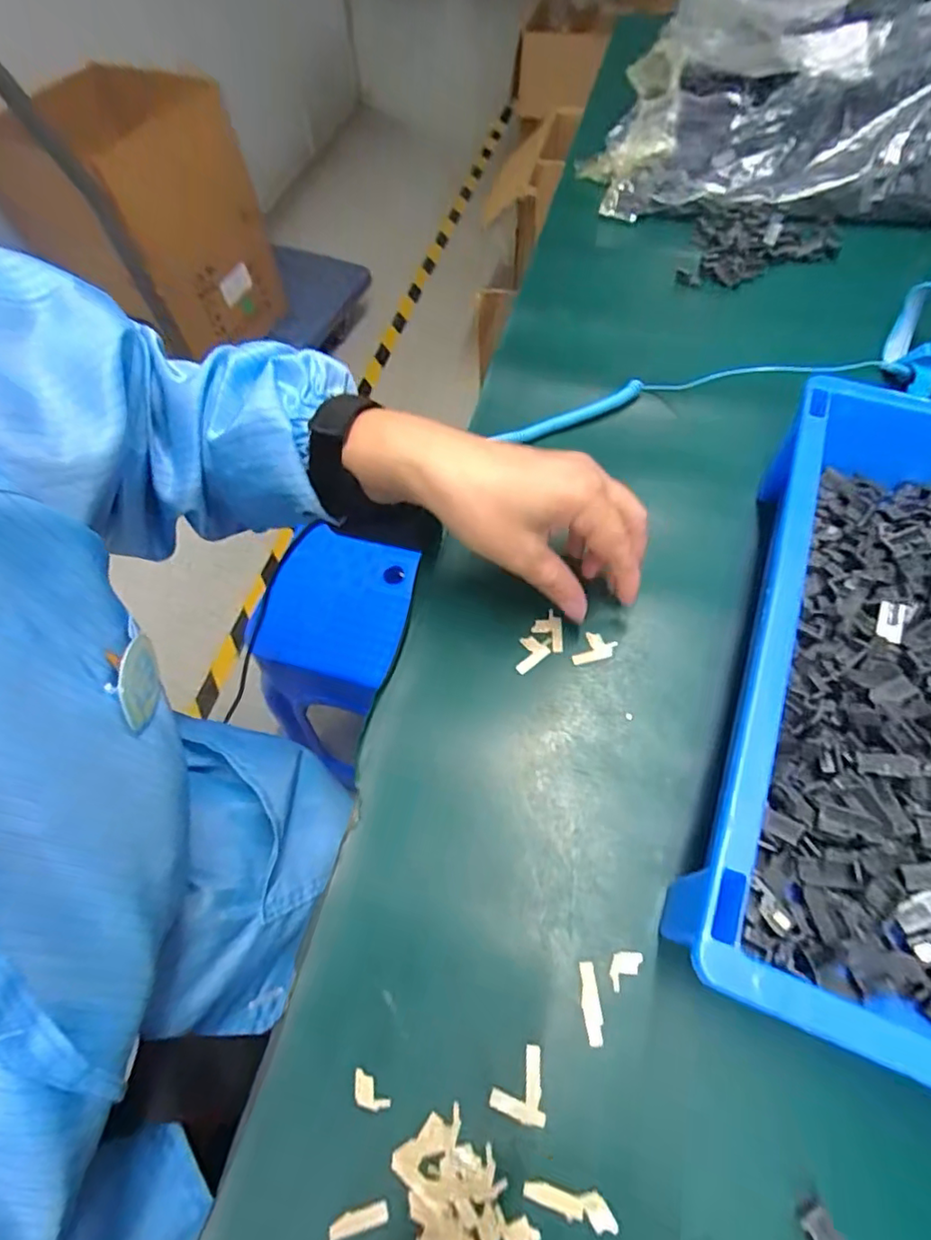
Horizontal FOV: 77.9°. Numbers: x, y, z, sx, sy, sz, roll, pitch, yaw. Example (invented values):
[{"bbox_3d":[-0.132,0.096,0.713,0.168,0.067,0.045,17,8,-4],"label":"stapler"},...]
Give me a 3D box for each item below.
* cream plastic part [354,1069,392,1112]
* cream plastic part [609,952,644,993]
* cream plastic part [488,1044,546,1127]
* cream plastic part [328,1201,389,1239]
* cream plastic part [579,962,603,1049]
[{"bbox_3d":[-0.039,0.191,0.231,0.017,0.004,0.010,23,65,15],"label":"cream plastic part"},{"bbox_3d":[0.067,0.148,0.245,0.018,0.004,0.010,-37,66,-16],"label":"cream plastic part"},{"bbox_3d":[0.023,0.184,0.229,0.021,0.004,0.024,12,63,10],"label":"cream plastic part"},{"bbox_3d":[-0.040,0.223,0.213,0.023,0.004,0.007,-16,62,-6],"label":"cream plastic part"},{"bbox_3d":[0.052,0.160,0.240,0.007,0.004,0.029,-6,61,0],"label":"cream plastic part"}]

